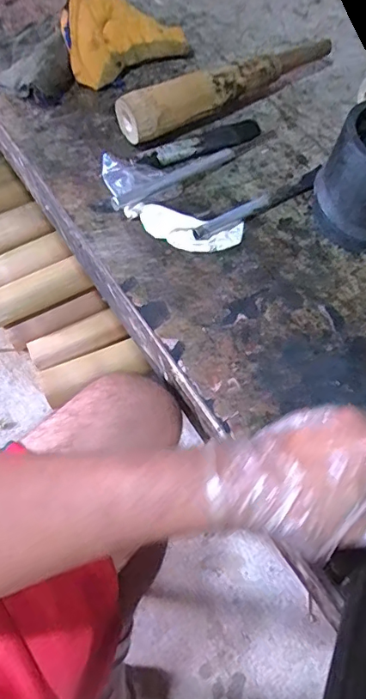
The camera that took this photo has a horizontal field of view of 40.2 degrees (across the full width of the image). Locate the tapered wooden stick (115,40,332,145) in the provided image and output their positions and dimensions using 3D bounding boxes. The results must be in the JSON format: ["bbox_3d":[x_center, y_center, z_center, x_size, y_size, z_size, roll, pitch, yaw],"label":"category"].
[{"bbox_3d":[0.060,-0.297,0.563,0.275,0.055,0.049,-23,67,-14],"label":"tapered wooden stick"}]

